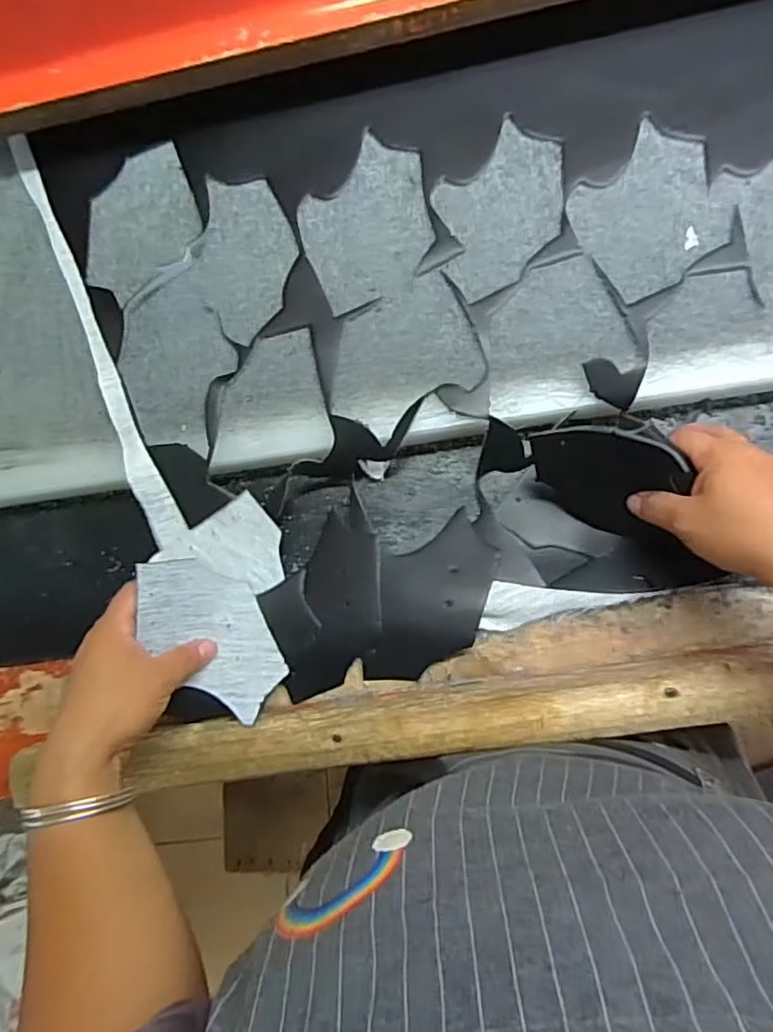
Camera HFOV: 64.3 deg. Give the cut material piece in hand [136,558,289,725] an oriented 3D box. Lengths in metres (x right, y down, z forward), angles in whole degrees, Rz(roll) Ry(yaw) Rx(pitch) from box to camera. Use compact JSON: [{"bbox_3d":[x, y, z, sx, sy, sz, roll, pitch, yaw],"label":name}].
[{"bbox_3d":[-0.128,0.082,0.459,0.129,0.024,0.075,45,63,-9],"label":"cut material piece in hand"}]

